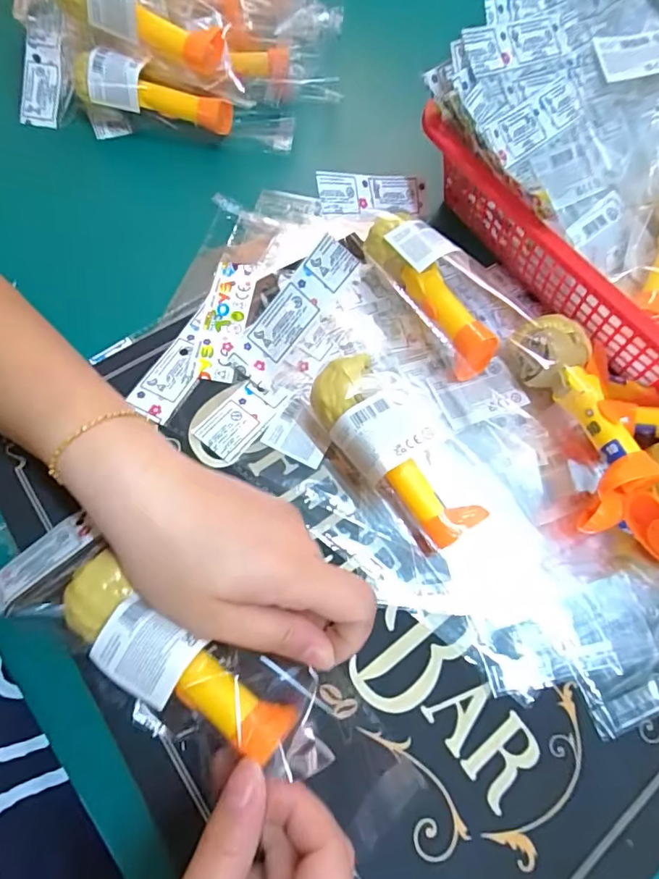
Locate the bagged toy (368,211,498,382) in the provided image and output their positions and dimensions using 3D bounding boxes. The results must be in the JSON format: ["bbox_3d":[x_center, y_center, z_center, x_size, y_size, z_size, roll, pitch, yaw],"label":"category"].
[{"bbox_3d":[0.067,-0.094,0.324,0.034,0.048,0.118,-27,70,-15],"label":"bagged toy"}]

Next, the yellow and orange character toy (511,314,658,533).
[{"bbox_3d":[0.152,-0.015,0.297,0.048,0.042,0.134,-11,67,-9],"label":"yellow and orange character toy"}]

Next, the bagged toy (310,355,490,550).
[{"bbox_3d":[0.035,0.008,0.281,0.046,0.045,0.115,-31,72,-16],"label":"bagged toy"}]

